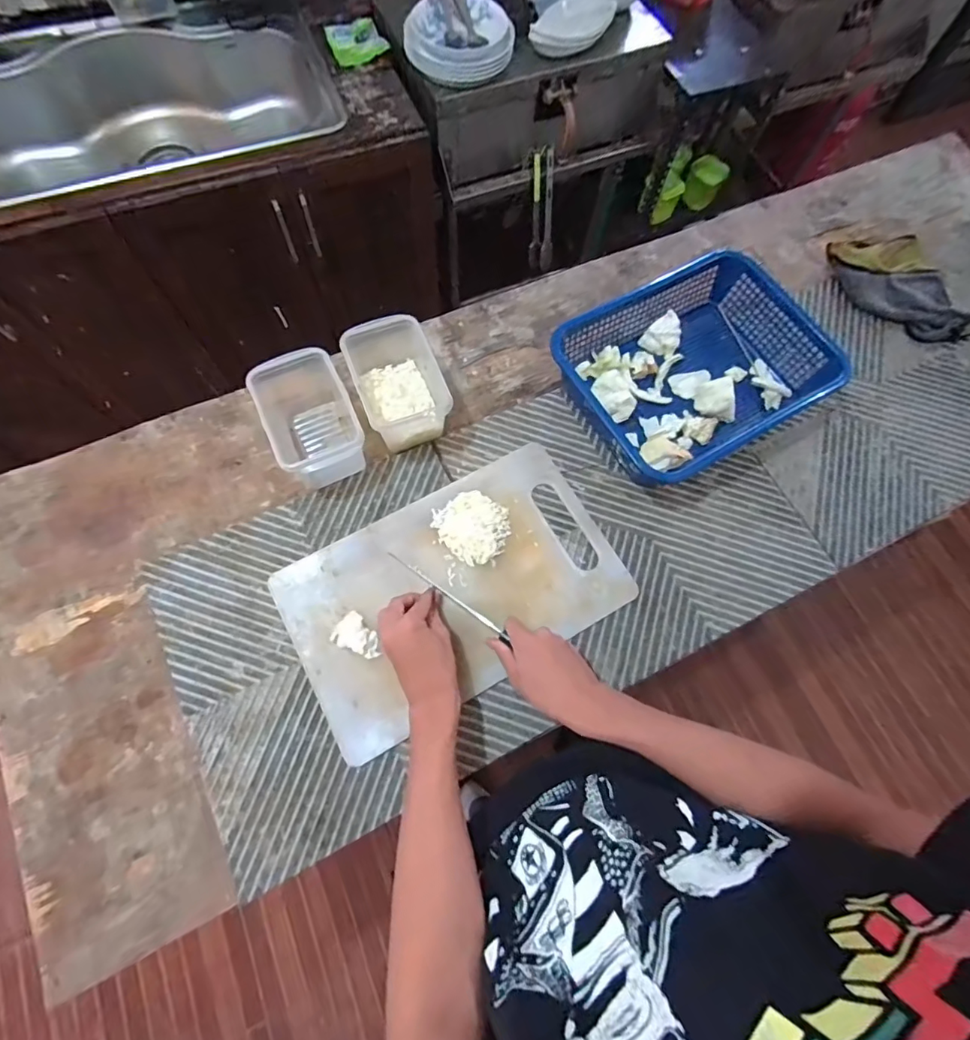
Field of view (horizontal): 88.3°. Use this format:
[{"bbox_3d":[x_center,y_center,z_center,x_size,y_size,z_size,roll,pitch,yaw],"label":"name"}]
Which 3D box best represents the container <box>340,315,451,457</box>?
[{"bbox_3d":[-0.114,-0.173,0.665,0.101,0.094,0.169,-22,73,-8],"label":"container"}]

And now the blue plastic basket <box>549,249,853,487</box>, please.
[{"bbox_3d":[0.272,-0.204,0.686,0.316,0.092,0.246,-29,74,-11],"label":"blue plastic basket"}]

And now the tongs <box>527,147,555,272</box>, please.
[{"bbox_3d":[0.145,-0.768,1.253,0.059,0.255,0.029,-7,47,-4],"label":"tongs"}]

